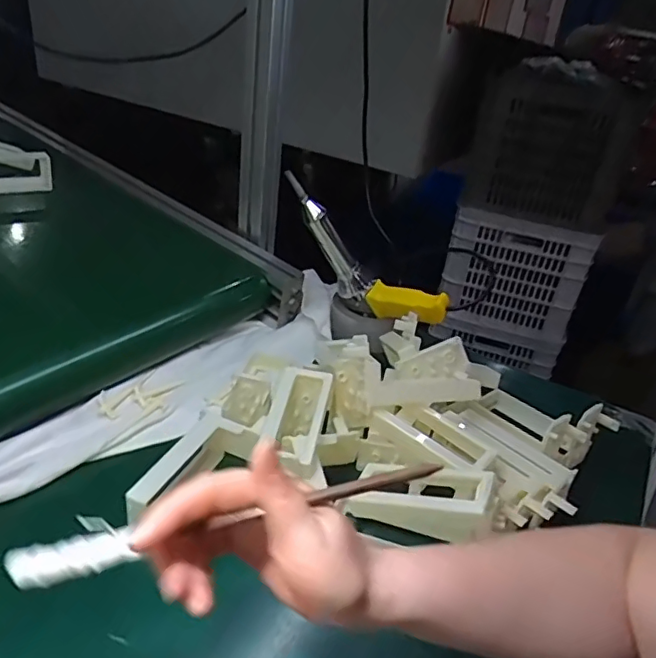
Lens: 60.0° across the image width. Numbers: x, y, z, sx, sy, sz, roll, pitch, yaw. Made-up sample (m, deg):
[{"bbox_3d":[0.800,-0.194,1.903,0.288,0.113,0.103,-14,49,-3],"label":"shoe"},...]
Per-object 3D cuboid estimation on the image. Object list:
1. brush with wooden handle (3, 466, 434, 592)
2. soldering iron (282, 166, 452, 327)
[{"bbox_3d":[-0.050,0.098,0.290,0.219,0.012,0.016,-12,33,-4],"label":"brush with wooden handle"},{"bbox_3d":[0.033,-0.085,0.721,0.254,0.104,0.049,40,32,-6],"label":"soldering iron"}]

